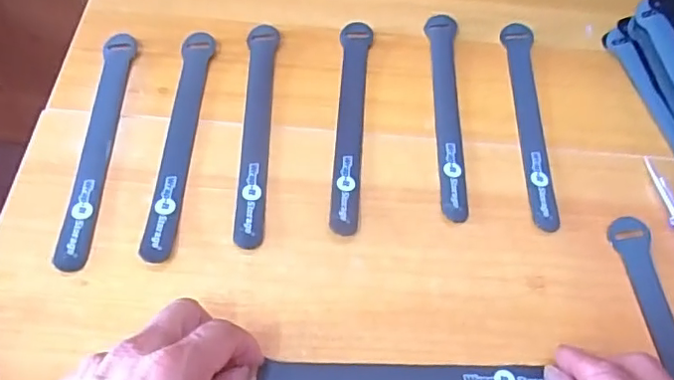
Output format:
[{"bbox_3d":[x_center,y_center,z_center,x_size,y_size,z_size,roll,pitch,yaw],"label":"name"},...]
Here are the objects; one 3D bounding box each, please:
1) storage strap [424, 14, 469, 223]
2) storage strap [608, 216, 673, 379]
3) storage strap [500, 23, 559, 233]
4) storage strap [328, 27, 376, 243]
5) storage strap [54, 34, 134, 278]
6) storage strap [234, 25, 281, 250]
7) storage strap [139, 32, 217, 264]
[{"bbox_3d":[0.085,-0.065,0.441,0.025,0.007,0.196,5,59,-2],"label":"storage strap"},{"bbox_3d":[0.210,0.106,0.347,0.022,0.006,0.198,-3,59,-6],"label":"storage strap"},{"bbox_3d":[0.150,-0.058,0.444,0.023,0.004,0.197,5,59,-1],"label":"storage strap"},{"bbox_3d":[0.010,-0.054,0.430,0.024,0.006,0.194,7,59,-1],"label":"storage strap"},{"bbox_3d":[-0.169,-0.036,0.402,0.022,0.004,0.197,0,59,-5],"label":"storage strap"},{"bbox_3d":[-0.059,-0.047,0.418,0.023,0.006,0.194,1,59,-4],"label":"storage strap"},{"bbox_3d":[-0.112,-0.039,0.408,0.023,0.005,0.194,3,59,-3],"label":"storage strap"}]

